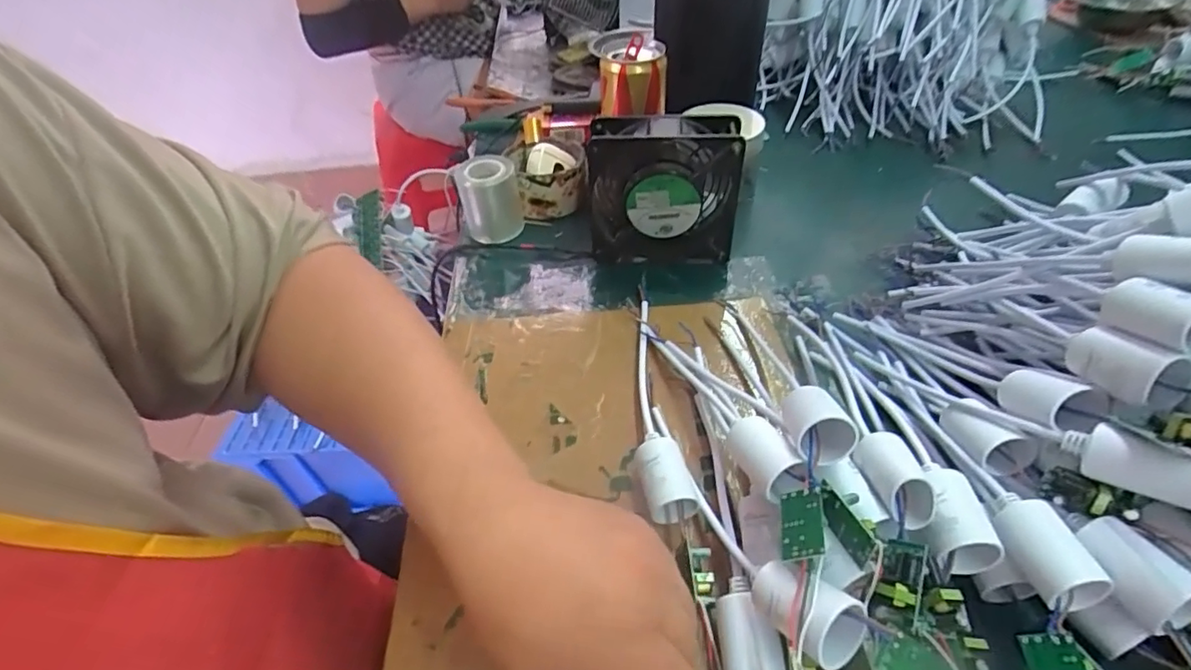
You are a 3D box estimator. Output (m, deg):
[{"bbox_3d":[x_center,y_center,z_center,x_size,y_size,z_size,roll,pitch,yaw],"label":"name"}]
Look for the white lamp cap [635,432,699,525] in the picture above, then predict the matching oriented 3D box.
[{"bbox_3d":[0.040,0.084,0.341,0.027,0.029,0.047,-12,46,-6],"label":"white lamp cap"}]

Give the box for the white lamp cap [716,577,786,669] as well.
[{"bbox_3d":[0.074,0.146,0.278,0.028,0.028,0.050,0,46,6],"label":"white lamp cap"}]

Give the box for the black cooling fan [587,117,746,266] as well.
[{"bbox_3d":[0.056,-0.118,0.489,0.124,0.124,0.047,0,45,6],"label":"black cooling fan"}]

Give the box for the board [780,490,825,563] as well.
[{"bbox_3d":[0.096,0.088,0.267,0.020,0.006,0.036,-27,27,32],"label":"board"}]

